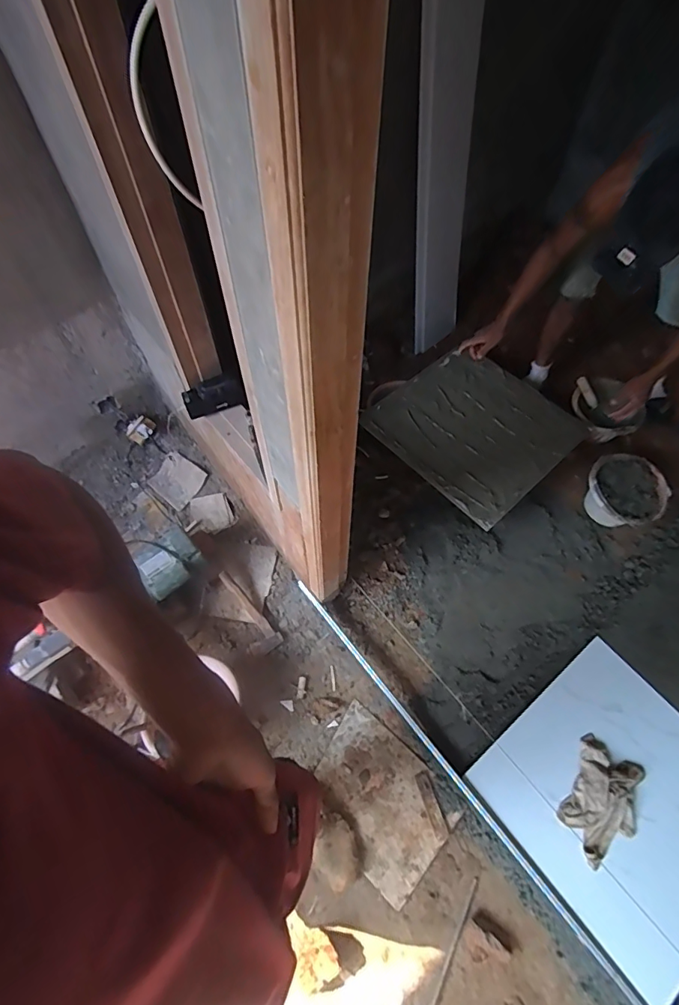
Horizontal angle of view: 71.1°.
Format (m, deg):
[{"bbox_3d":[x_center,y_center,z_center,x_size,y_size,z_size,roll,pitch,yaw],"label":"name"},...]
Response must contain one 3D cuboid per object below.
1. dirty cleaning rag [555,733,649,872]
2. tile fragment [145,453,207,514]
[{"bbox_3d":[0.670,0.759,1.198,0.176,0.050,0.278,30,65,14],"label":"dirty cleaning rag"},{"bbox_3d":[-0.550,-0.077,1.615,0.156,0.025,0.158,42,95,7],"label":"tile fragment"}]

